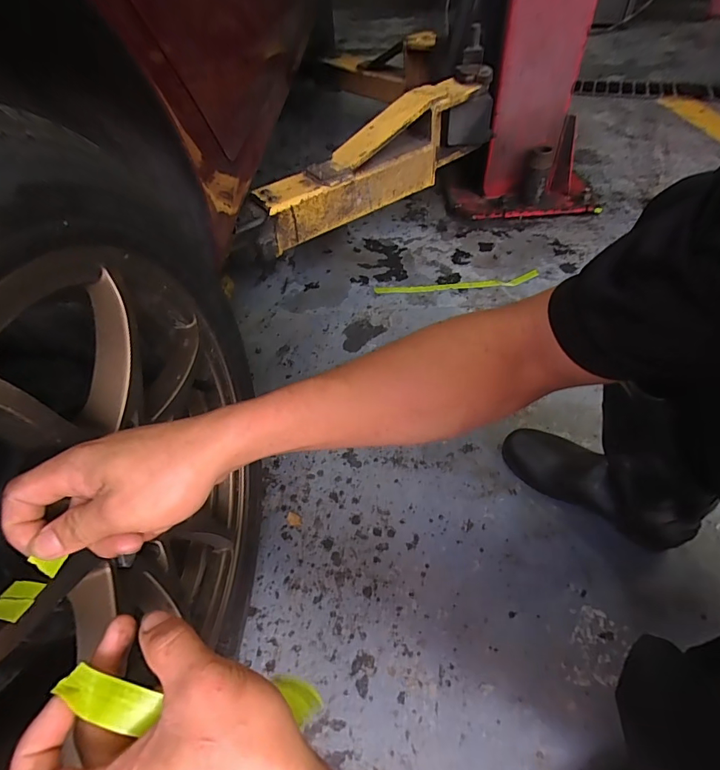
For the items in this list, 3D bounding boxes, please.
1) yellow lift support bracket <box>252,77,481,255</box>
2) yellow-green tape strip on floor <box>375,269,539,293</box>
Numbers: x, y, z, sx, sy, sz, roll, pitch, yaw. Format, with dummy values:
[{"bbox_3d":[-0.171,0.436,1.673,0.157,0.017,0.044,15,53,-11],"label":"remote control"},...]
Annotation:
[{"bbox_3d":[0.033,-0.481,0.941,0.559,0.181,0.088,-35,55,-7],"label":"yellow lift support bracket"},{"bbox_3d":[0.232,-0.238,1.003,0.387,0.008,0.043,-6,50,0],"label":"yellow-green tape strip on floor"}]

